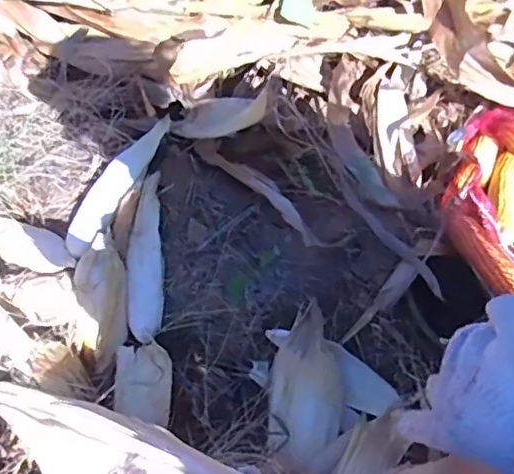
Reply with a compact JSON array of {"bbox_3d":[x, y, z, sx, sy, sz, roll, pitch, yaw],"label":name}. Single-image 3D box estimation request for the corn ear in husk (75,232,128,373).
[{"bbox_3d":[-0.219,0.089,0.832,0.074,0.051,0.182,-9,78,-2],"label":"corn ear in husk"}]

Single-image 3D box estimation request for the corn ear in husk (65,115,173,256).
[{"bbox_3d":[-0.211,-0.085,0.900,0.055,0.036,0.254,30,79,22],"label":"corn ear in husk"}]

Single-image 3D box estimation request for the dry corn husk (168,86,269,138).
[{"bbox_3d":[-0.060,-0.215,1.007,0.207,0.047,0.061,-1,51,35],"label":"dry corn husk"}]

